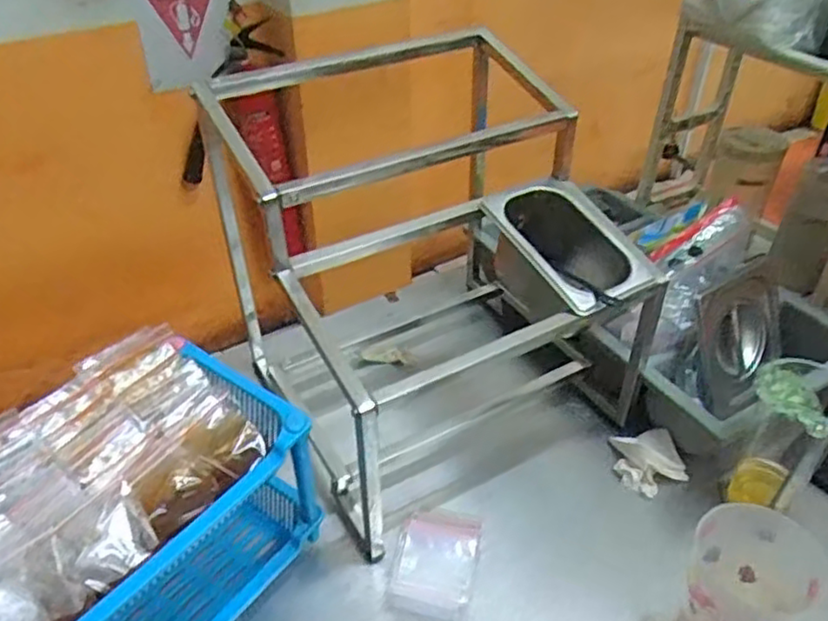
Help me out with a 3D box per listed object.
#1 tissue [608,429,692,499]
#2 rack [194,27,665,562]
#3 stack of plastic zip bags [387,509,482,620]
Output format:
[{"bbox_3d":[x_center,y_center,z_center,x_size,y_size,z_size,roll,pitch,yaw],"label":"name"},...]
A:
[{"bbox_3d":[0.280,0.181,0.813,0.081,0.040,0.060,-2,40,-3],"label":"tissue"},{"bbox_3d":[0.014,-0.076,0.798,0.444,0.371,0.436,-18,44,-21],"label":"rack"},{"bbox_3d":[0.023,0.264,0.730,0.084,0.021,0.127,8,41,9],"label":"stack of plastic zip bags"}]

